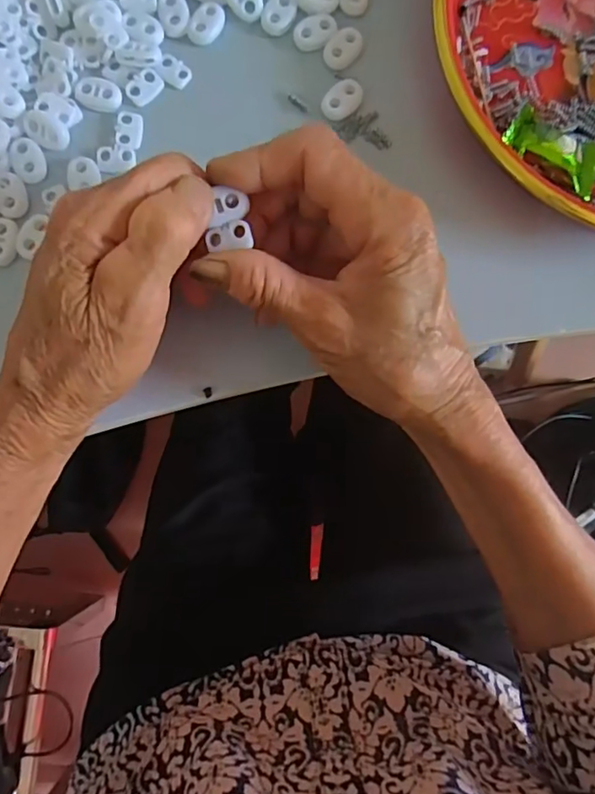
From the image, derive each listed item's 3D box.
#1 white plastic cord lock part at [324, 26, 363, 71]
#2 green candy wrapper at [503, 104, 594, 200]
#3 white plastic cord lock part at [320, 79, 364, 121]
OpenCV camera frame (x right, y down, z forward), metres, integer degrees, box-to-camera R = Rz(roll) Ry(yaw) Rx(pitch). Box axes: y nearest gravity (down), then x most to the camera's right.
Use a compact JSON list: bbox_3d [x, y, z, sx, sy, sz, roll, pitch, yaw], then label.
[{"bbox_3d":[0.022,-0.172,0.285,0.014,0.005,0.021,40,84,2],"label":"white plastic cord lock part"},{"bbox_3d":[0.121,-0.117,0.268,0.048,0.014,0.027,28,83,1],"label":"green candy wrapper"},{"bbox_3d":[0.022,-0.146,0.282,0.016,0.004,0.023,44,84,3],"label":"white plastic cord lock part"}]

